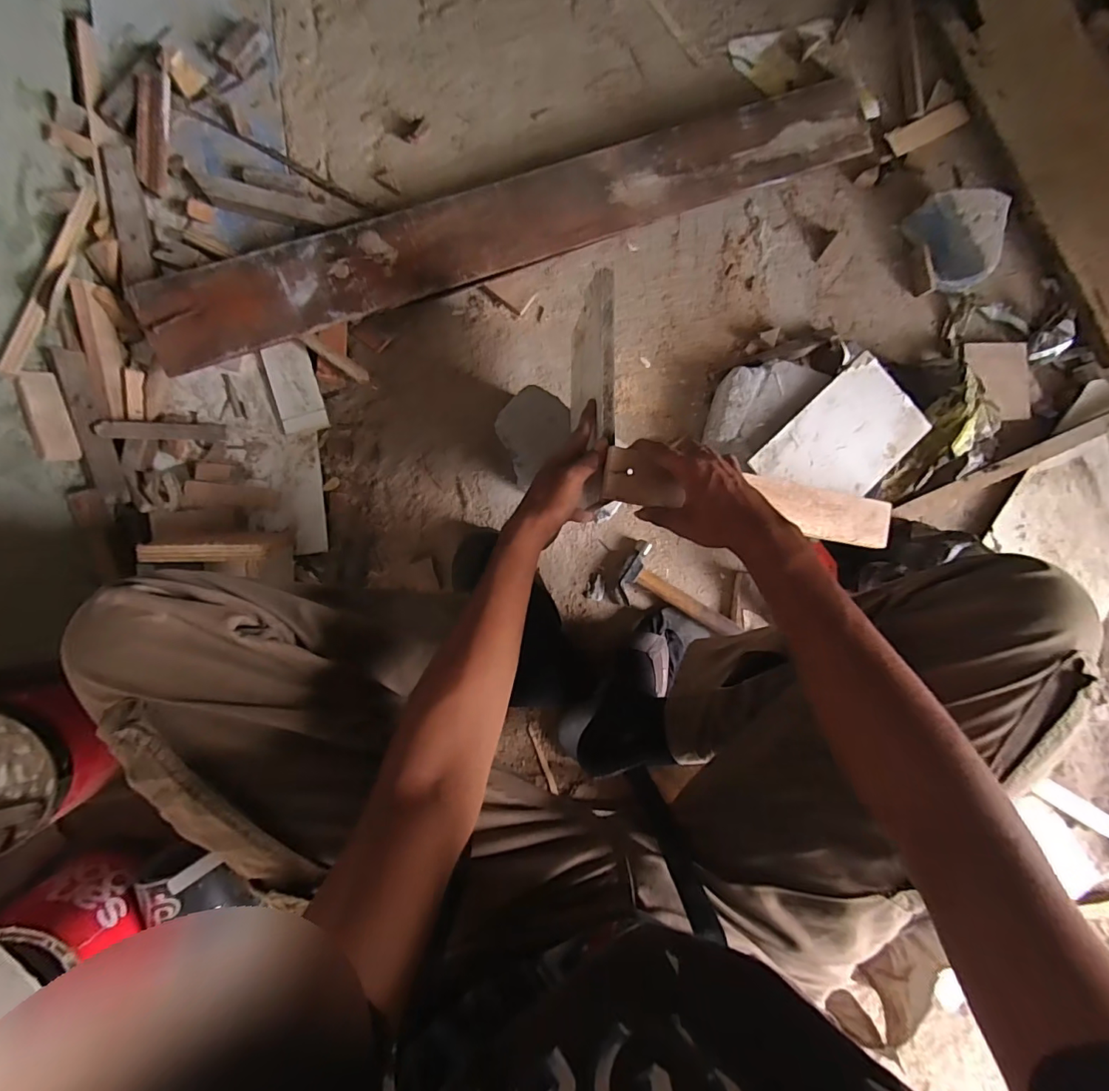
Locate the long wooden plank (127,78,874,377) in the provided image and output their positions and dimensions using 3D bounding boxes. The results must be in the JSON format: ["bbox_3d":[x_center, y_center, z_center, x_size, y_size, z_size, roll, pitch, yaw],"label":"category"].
[{"bbox_3d":[-0.018,-0.464,0.690,1.035,0.030,0.123,-23,89,-9],"label":"long wooden plank"}]

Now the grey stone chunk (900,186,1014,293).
[{"bbox_3d":[0.645,-0.487,0.787,0.115,0.068,0.151,-28,92,-6],"label":"grey stone chunk"}]

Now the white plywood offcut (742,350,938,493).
[{"bbox_3d":[0.407,-0.145,0.701,0.238,0.008,0.144,-42,94,-7],"label":"white plywood offcut"}]

